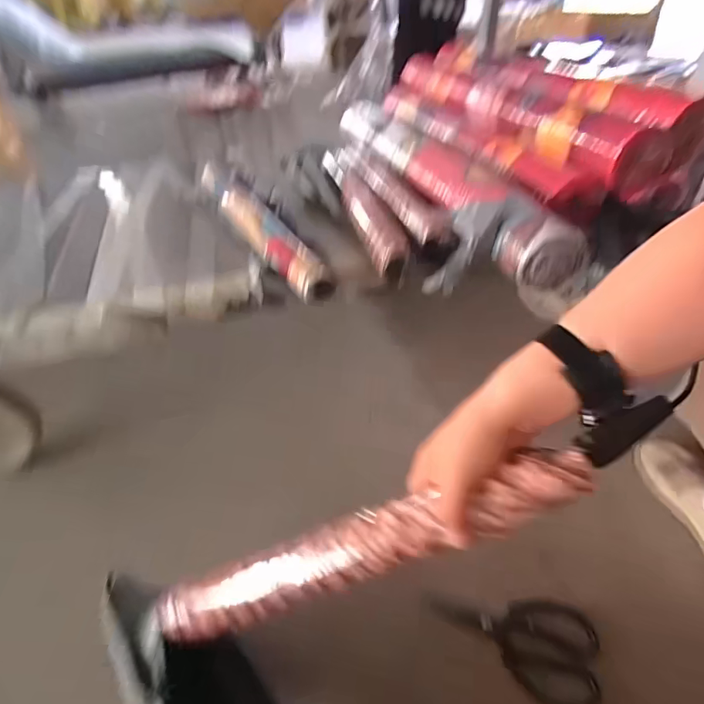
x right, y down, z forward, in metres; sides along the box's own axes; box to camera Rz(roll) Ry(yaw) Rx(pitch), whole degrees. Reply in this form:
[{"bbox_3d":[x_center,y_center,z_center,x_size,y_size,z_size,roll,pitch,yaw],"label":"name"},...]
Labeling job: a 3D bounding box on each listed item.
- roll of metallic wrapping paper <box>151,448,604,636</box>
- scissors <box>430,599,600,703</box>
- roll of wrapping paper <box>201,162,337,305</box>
[{"bbox_3d":[-0.015,0.180,0.404,0.439,0.033,0.051,-28,35,19],"label":"roll of metallic wrapping paper"},{"bbox_3d":[0.196,0.350,0.549,0.189,0.020,0.108,11,42,16],"label":"scissors"},{"bbox_3d":[-0.165,-0.221,0.761,0.069,0.046,0.508,-22,43,-21],"label":"roll of wrapping paper"}]

